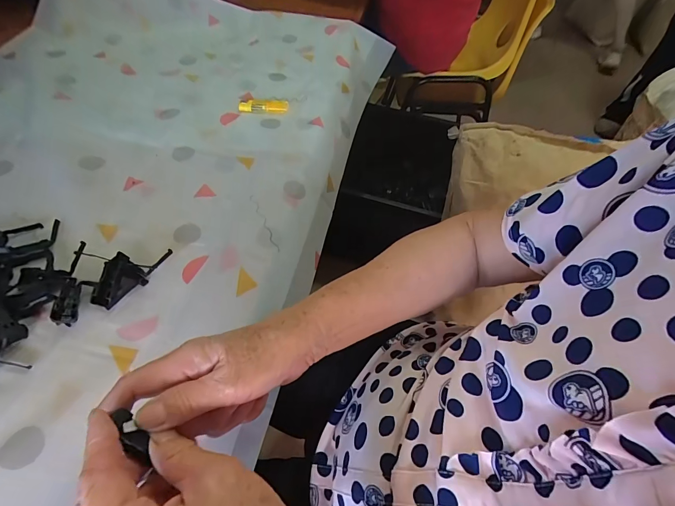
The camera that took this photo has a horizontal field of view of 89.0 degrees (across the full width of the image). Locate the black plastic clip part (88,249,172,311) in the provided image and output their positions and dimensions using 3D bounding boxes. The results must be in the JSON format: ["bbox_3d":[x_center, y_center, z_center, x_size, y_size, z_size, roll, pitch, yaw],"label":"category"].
[{"bbox_3d":[-0.223,0.025,0.373,0.057,0.023,0.071,4,54,0],"label":"black plastic clip part"}]

